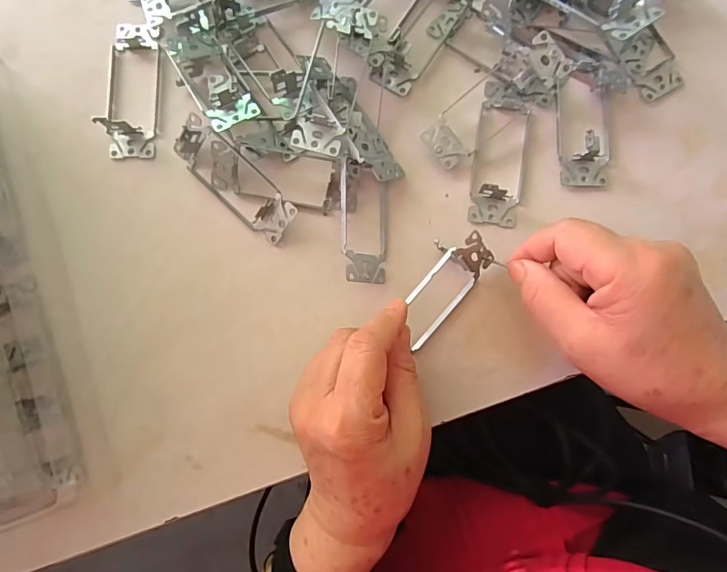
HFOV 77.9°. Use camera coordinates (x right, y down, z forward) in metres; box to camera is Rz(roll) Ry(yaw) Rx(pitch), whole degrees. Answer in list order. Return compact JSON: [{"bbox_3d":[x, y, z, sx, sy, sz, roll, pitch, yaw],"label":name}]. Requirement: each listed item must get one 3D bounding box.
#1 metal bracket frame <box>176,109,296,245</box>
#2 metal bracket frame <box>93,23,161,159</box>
[{"bbox_3d":[-0.092,-0.075,0.310,0.101,0.034,0.033,43,86,6],"label":"metal bracket frame"},{"bbox_3d":[-0.171,-0.147,0.328,0.037,0.018,0.103,0,83,2],"label":"metal bracket frame"}]

